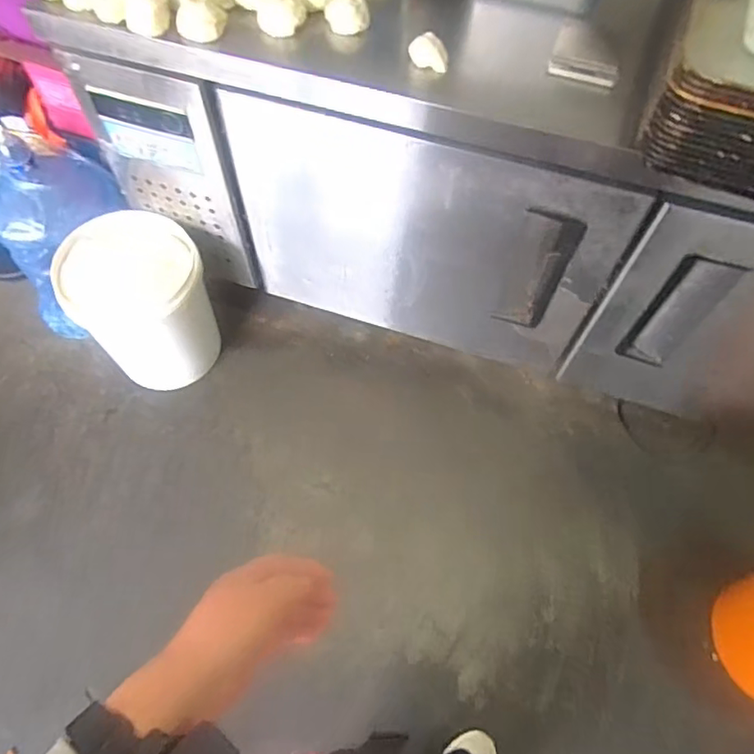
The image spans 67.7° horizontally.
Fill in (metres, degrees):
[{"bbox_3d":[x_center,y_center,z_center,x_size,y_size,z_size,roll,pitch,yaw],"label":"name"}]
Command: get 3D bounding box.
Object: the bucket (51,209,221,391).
[{"bbox_3d":[-0.567,-0.182,1.385,0.294,0.354,0.309,1,61,-1],"label":"bucket"}]

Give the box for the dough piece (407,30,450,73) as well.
[{"bbox_3d":[0.079,-0.488,0.846,0.058,0.033,0.040,5,61,2],"label":"dough piece"}]

